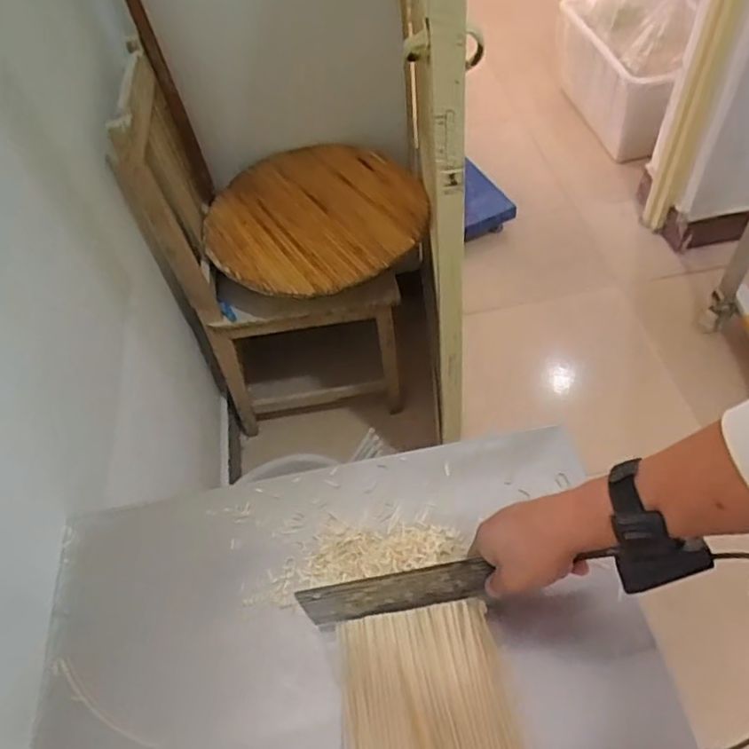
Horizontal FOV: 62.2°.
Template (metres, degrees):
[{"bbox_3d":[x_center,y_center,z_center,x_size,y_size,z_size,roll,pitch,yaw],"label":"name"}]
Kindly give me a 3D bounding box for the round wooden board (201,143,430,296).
[{"bbox_3d":[-0.128,-0.351,1.341,0.457,0.030,0.451,-4,53,5],"label":"round wooden board"}]

